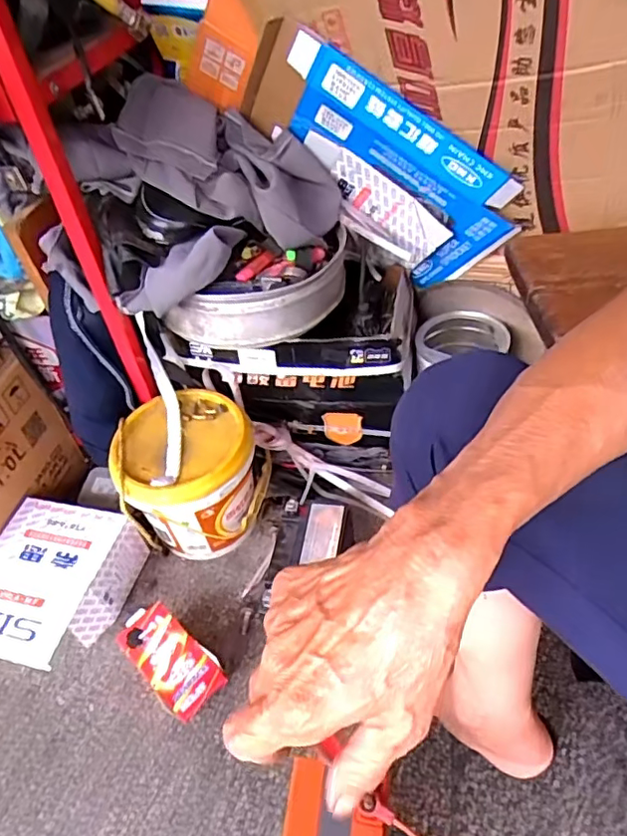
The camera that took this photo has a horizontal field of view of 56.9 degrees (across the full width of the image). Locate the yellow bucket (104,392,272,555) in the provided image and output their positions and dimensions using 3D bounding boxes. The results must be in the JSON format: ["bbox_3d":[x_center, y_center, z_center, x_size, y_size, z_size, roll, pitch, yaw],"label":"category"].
[{"bbox_3d":[-0.152,0.079,0.767,0.168,0.162,0.164,-4,44,4],"label":"yellow bucket"}]

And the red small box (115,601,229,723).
[{"bbox_3d":[-0.164,0.278,0.666,0.121,0.066,0.068,32,57,33],"label":"red small box"}]

